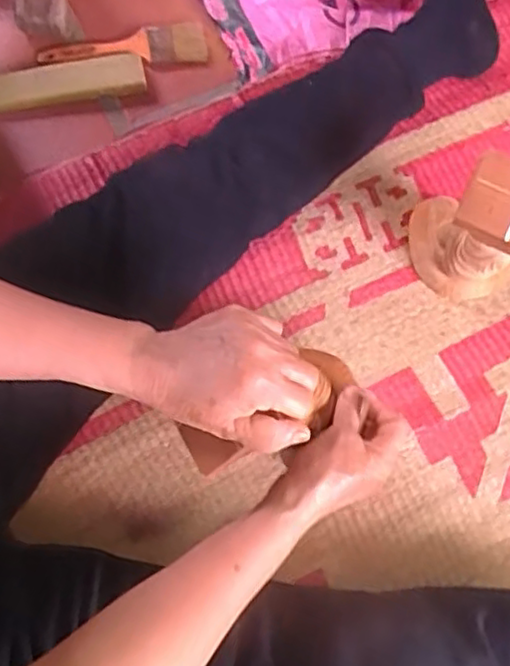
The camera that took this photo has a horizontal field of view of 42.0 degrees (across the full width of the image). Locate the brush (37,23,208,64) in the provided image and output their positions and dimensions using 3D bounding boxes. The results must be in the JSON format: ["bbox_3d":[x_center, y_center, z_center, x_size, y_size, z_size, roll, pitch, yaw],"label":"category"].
[{"bbox_3d":[-0.143,-0.317,0.726,0.179,0.010,0.042,-4,74,-4],"label":"brush"}]

